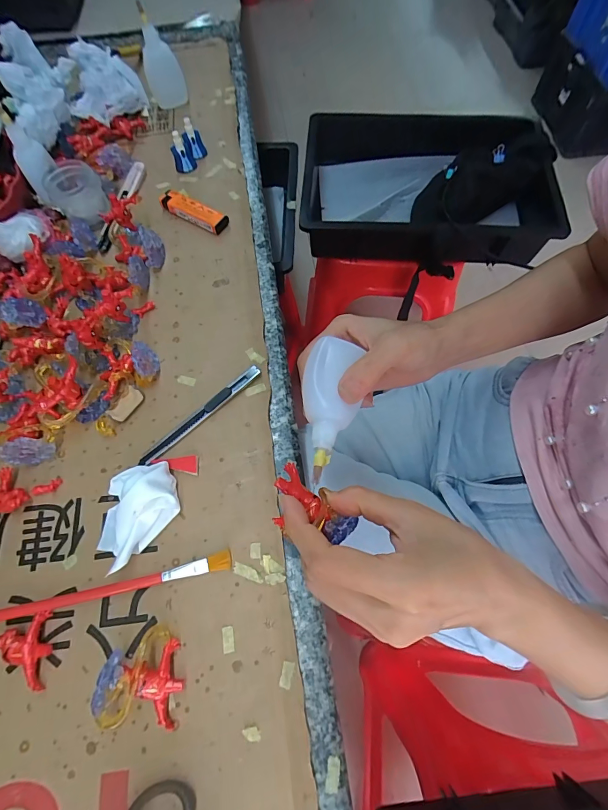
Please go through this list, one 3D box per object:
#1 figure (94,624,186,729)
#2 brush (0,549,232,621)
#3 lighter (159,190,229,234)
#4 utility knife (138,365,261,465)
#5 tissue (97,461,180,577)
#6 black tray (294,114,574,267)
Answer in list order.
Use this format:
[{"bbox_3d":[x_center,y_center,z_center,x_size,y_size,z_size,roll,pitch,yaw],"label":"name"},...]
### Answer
[{"bbox_3d":[-0.105,0.177,0.242,0.049,0.031,0.054,5,67,2],"label":"figure"},{"bbox_3d":[-0.183,0.140,0.266,0.260,0.010,0.012,-11,67,-5],"label":"brush"},{"bbox_3d":[-0.119,-0.210,0.404,0.081,0.016,0.023,32,70,12],"label":"lighter"},{"bbox_3d":[-0.089,0.007,0.322,0.126,0.009,0.011,-40,73,-16],"label":"utility knife"},{"bbox_3d":[-0.130,0.079,0.283,0.049,0.032,0.075,38,72,14],"label":"tissue"},{"bbox_3d":[0.227,-0.399,0.685,0.438,0.105,0.285,4,67,3],"label":"black tray"}]

